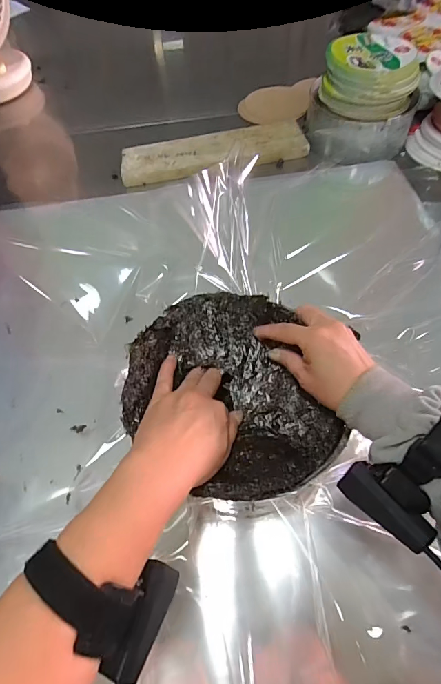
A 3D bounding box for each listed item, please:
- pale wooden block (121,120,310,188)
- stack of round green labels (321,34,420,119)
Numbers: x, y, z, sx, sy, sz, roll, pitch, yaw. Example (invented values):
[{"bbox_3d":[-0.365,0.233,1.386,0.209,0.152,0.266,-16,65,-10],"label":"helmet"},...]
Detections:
[{"bbox_3d":[-0.013,-0.350,0.720,0.333,0.021,0.105,-12,58,-3],"label":"pale wooden block"},{"bbox_3d":[0.250,-0.430,0.668,0.152,0.114,0.157,13,60,12],"label":"stack of round green labels"}]

